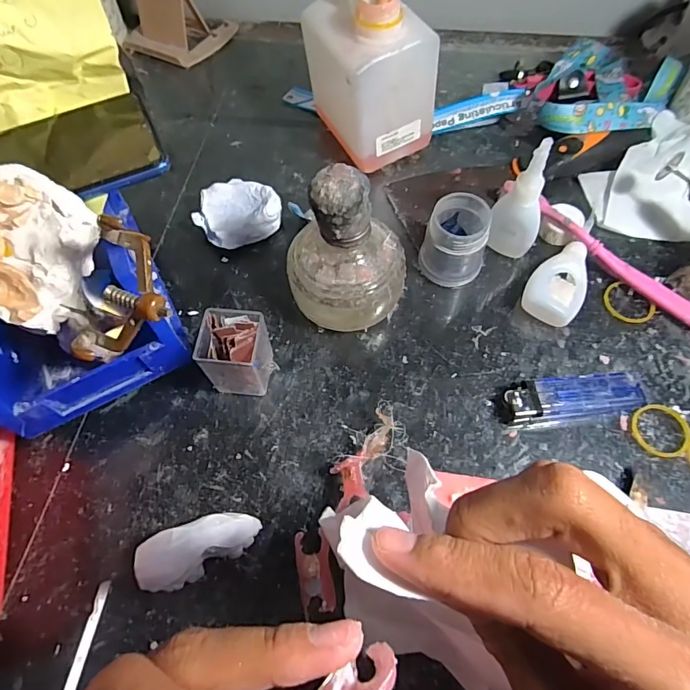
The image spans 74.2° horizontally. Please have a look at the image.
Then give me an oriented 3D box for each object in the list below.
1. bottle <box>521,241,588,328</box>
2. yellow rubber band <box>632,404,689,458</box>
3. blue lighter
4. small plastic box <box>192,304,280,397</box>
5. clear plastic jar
[{"bbox_3d":[0.147,-0.043,0.311,0.036,0.019,0.064,31,67,17],"label":"bottle"},{"bbox_3d":[0.188,0.050,0.268,0.033,0.004,0.031,-1,62,2],"label":"yellow rubber band"},{"bbox_3d":[0.136,0.032,0.275,0.085,0.015,0.024,-8,62,-2],"label":"blue lighter"},{"bbox_3d":[-0.063,0.007,0.275,0.037,0.055,0.037,6,63,5],"label":"small plastic box"},{"bbox_3d":[0.076,-0.070,0.311,0.041,0.053,0.039,-1,62,2],"label":"clear plastic jar"}]

